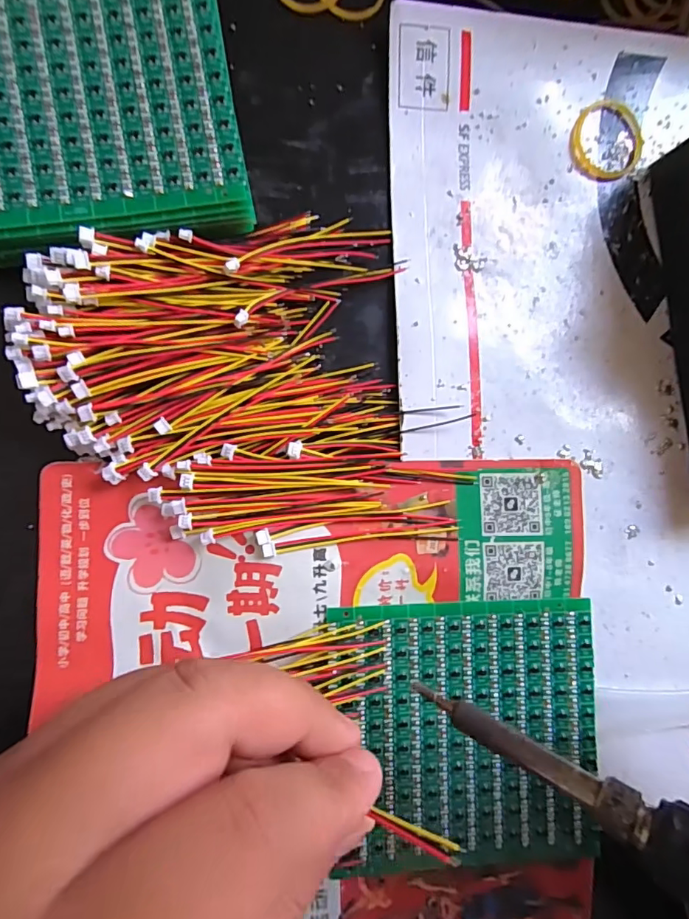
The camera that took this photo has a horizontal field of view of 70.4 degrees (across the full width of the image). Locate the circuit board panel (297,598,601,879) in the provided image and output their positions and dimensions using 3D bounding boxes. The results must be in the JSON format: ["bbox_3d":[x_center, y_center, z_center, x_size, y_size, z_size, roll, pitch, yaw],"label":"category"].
[{"bbox_3d":[0.043,0.100,0.179,0.101,0.004,0.093,-1,87,-5],"label":"circuit board panel"}]

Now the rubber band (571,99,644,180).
[{"bbox_3d":[0.111,-0.135,0.207,0.034,0.005,0.031,0,87,-8],"label":"rubber band"}]

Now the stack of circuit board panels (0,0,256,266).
[{"bbox_3d":[-0.089,-0.121,0.169,0.099,0.021,0.096,-10,89,-9],"label":"stack of circuit board panels"}]

